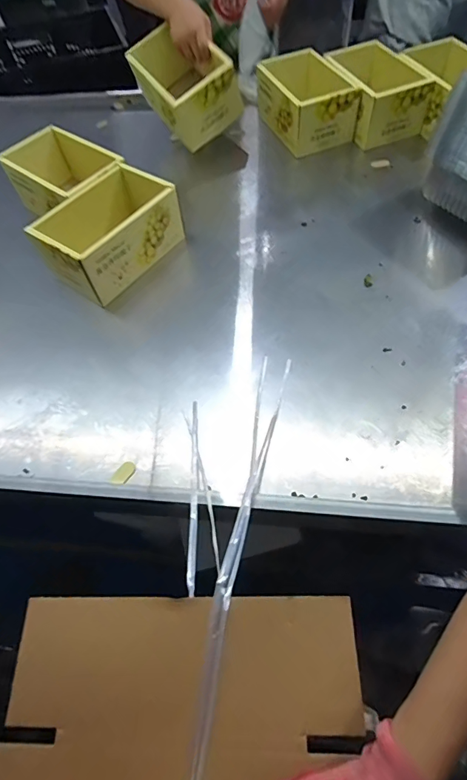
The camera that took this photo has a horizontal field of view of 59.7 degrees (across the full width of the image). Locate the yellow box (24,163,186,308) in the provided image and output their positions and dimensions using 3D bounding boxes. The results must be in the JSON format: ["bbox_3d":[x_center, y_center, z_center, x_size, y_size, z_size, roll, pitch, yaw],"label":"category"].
[{"bbox_3d":[-0.220,-0.286,0.732,0.167,0.103,0.240,29,64,20],"label":"yellow box"}]

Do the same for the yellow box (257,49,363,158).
[{"bbox_3d":[0.162,-0.638,0.918,0.144,0.114,0.242,-21,59,-9],"label":"yellow box"}]

